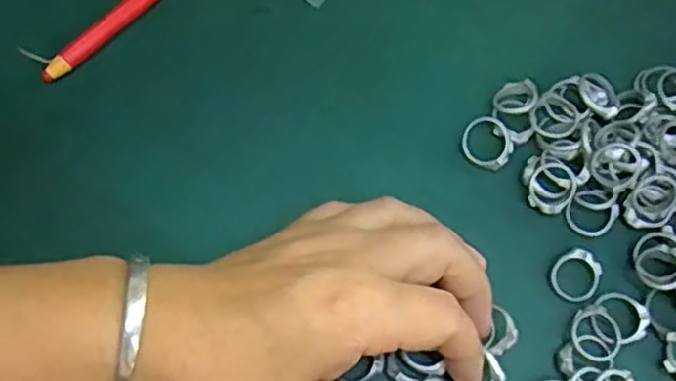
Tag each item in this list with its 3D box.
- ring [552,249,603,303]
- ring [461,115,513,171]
[{"bbox_3d":[0.101,0.036,0.304,0.019,0.004,0.021,36,74,8],"label":"ring"},{"bbox_3d":[0.066,-0.021,0.318,0.021,0.004,0.023,1,72,-2],"label":"ring"}]

